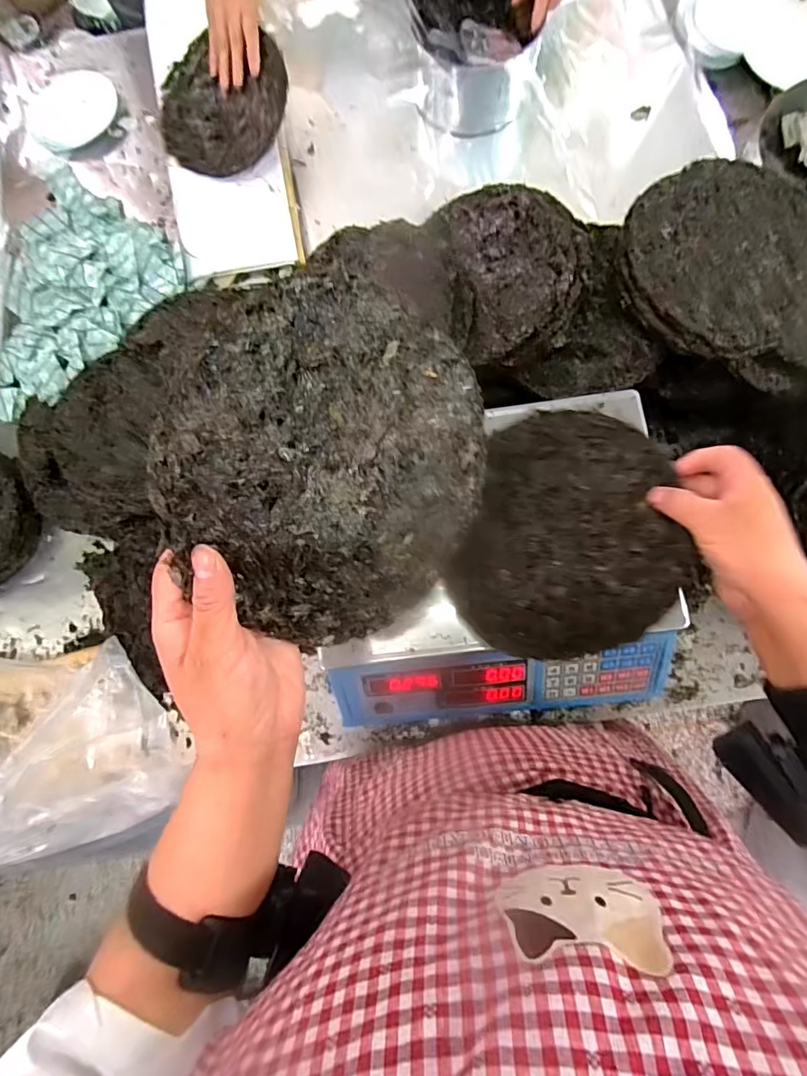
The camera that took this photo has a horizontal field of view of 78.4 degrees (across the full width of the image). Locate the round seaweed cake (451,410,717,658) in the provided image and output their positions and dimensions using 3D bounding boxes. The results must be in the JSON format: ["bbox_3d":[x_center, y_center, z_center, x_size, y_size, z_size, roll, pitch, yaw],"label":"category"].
[{"bbox_3d":[0.121,-0.004,0.404,0.183,0.015,0.190,-4,81,24],"label":"round seaweed cake"}]

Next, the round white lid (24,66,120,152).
[{"bbox_3d":[-0.528,-0.679,0.782,0.139,0.009,0.140,-1,81,4],"label":"round white lid"}]

